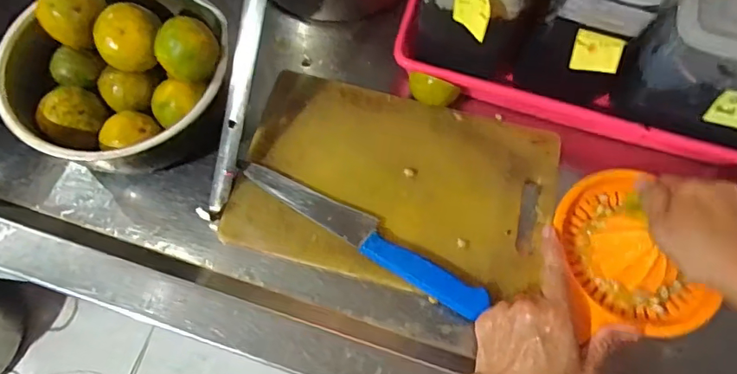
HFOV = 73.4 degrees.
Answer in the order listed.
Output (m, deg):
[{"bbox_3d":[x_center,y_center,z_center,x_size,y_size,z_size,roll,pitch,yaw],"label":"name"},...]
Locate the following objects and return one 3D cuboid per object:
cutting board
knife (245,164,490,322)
[{"bbox_3d":[0.027,-0.003,0.468,0.288,0.012,0.184,13,68,5],"label":"cutting board"},{"bbox_3d":[-0.006,0.040,0.441,0.238,0.016,0.032,32,71,12],"label":"knife"}]

